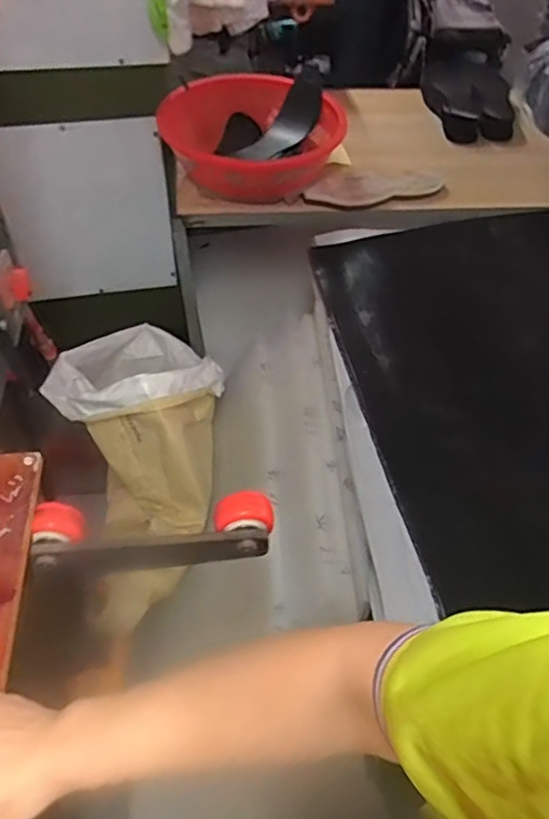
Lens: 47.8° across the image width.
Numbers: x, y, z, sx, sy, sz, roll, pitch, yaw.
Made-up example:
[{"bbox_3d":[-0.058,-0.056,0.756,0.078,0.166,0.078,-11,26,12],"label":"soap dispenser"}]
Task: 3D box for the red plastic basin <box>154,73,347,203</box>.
[{"bbox_3d":[-0.037,-0.618,1.414,0.385,0.131,0.422,1,50,-1],"label":"red plastic basin"}]

